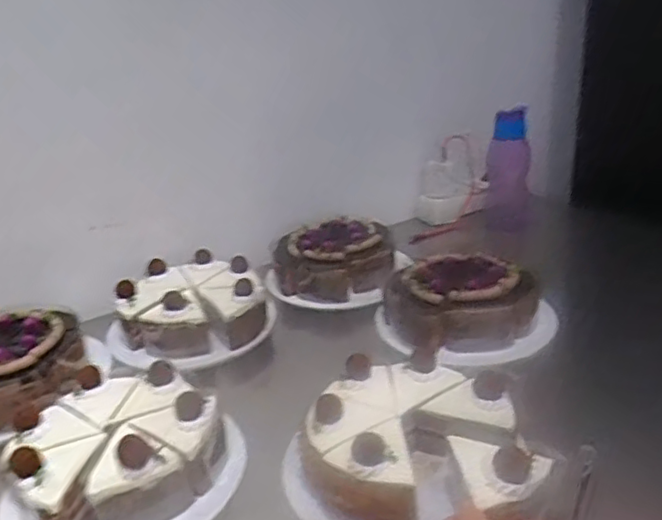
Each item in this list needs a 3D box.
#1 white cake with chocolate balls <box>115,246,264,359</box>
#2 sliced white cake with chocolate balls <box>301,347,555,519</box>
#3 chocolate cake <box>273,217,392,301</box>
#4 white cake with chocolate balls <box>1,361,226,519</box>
[{"bbox_3d":[-0.173,0.054,0.804,0.180,0.072,0.143,-4,24,2],"label":"white cake with chocolate balls"},{"bbox_3d":[0.081,0.147,0.529,0.182,0.063,0.161,5,25,21],"label":"sliced white cake with chocolate balls"},{"bbox_3d":[0.008,-0.006,0.904,0.167,0.064,0.141,0,24,11],"label":"chocolate cake"},{"bbox_3d":[-0.192,0.159,0.565,0.172,0.065,0.174,-20,28,-32],"label":"white cake with chocolate balls"}]

